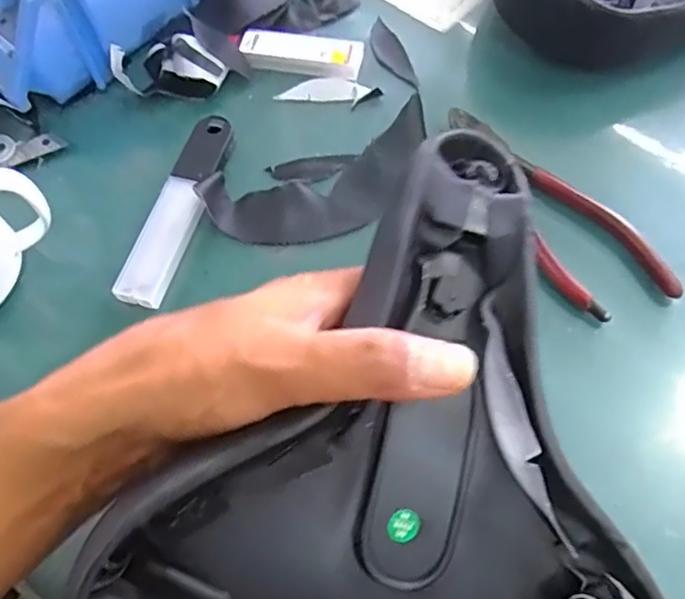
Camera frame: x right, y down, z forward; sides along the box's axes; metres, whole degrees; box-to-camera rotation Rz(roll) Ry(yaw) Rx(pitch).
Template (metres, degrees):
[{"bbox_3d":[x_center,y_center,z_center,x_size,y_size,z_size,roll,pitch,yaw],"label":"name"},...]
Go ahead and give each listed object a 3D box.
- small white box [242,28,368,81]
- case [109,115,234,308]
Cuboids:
[{"bbox_3d":[-0.027,-0.160,0.400,0.078,0.012,0.026,9,63,7],"label":"small white box"},{"bbox_3d":[-0.094,-0.054,0.356,0.029,0.011,0.129,12,63,9],"label":"case"}]

